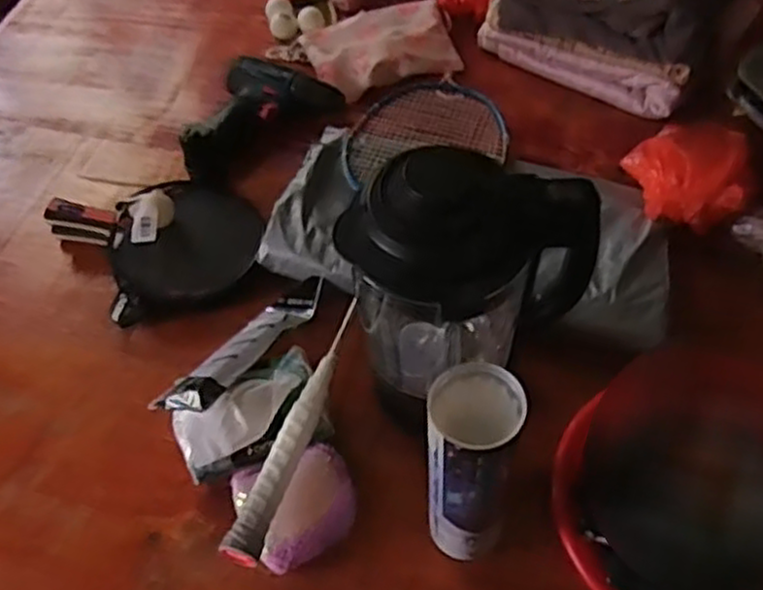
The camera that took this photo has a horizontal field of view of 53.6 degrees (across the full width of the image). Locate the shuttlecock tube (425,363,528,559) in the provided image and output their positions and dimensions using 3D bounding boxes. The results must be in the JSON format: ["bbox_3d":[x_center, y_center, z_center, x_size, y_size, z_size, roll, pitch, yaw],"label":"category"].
[{"bbox_3d":[0.069,0.143,0.594,0.069,0.227,0.067,11,57,14],"label":"shuttlecock tube"}]

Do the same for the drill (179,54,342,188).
[{"bbox_3d":[-0.143,-0.220,0.966,0.171,0.069,0.213,3,53,8],"label":"drill"}]

